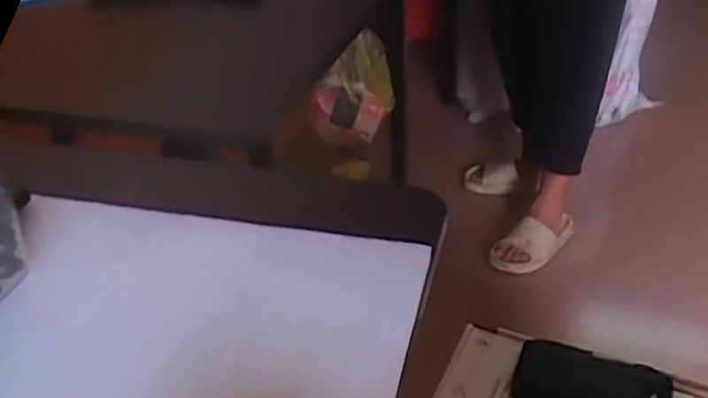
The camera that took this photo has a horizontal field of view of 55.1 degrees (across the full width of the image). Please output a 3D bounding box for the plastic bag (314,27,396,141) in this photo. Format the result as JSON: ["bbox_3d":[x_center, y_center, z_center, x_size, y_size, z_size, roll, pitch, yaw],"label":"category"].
[{"bbox_3d":[0.002,-0.206,1.268,0.133,0.237,0.061,6,34,15],"label":"plastic bag"}]

